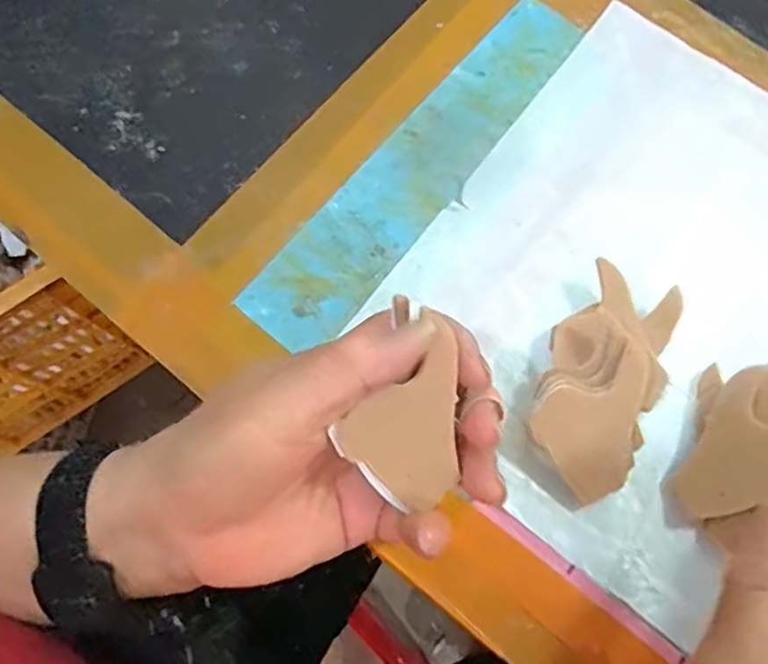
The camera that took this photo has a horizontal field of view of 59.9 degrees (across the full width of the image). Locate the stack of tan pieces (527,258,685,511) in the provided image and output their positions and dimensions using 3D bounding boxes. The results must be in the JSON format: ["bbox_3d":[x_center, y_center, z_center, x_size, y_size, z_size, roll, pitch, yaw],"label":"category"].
[{"bbox_3d":[0.102,0.022,0.308,0.053,0.038,0.101,27,77,8],"label":"stack of tan pieces"}]

